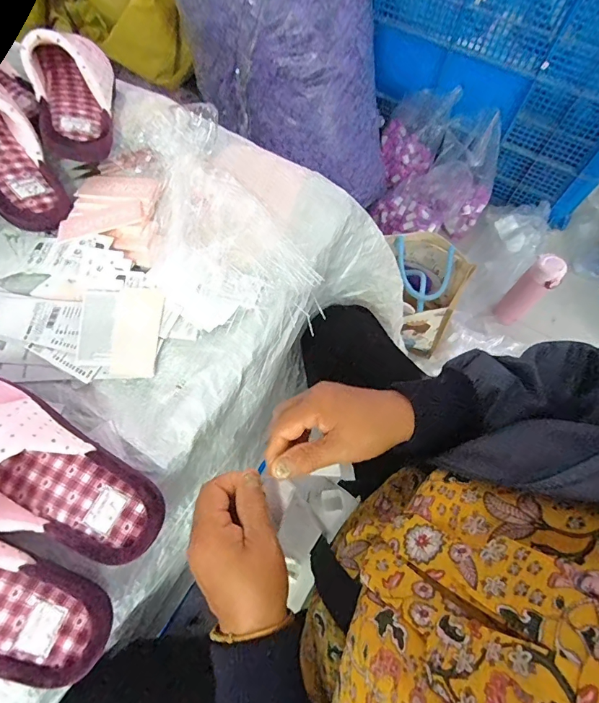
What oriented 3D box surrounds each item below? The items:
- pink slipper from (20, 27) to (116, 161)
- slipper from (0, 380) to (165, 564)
[{"bbox_3d":[-0.279,-0.330,0.492,0.093,0.078,0.205,-2,62,-21],"label":"pink slipper"},{"bbox_3d":[-0.230,0.090,0.328,0.225,0.072,0.095,32,70,-6],"label":"slipper"}]

